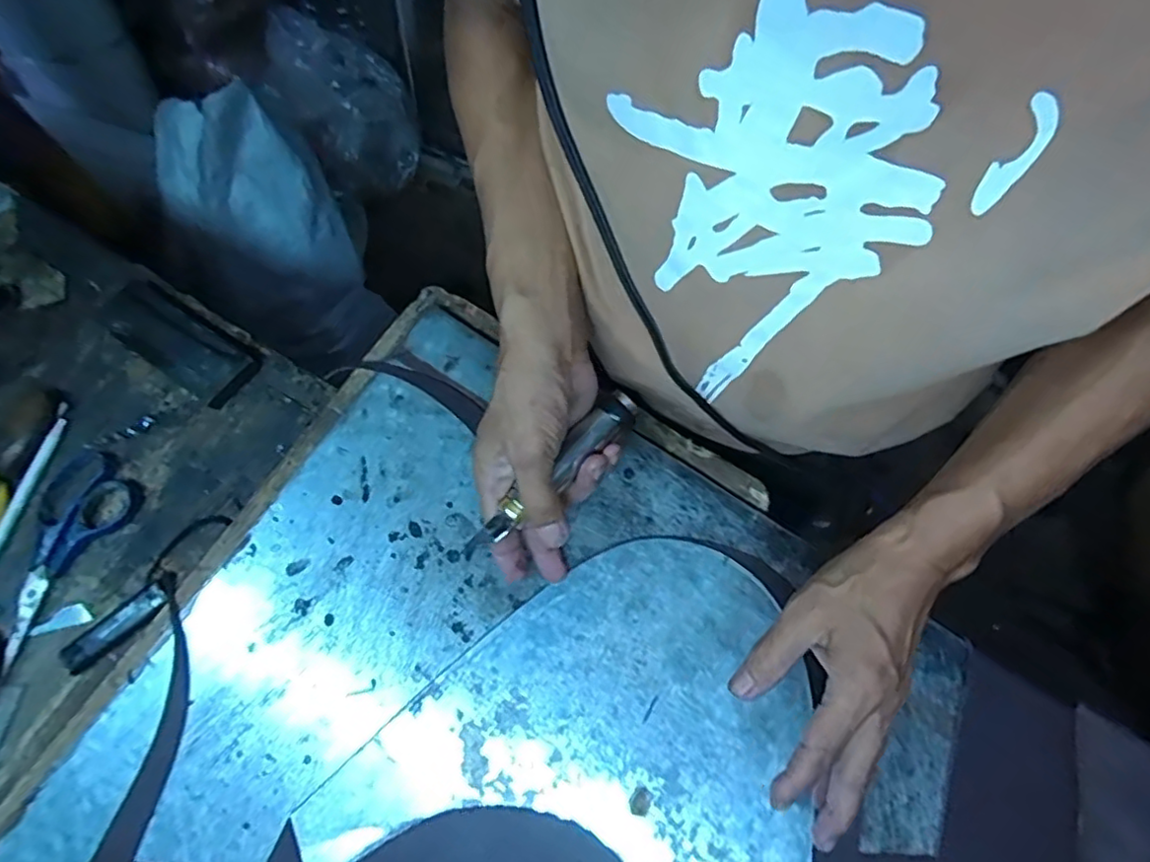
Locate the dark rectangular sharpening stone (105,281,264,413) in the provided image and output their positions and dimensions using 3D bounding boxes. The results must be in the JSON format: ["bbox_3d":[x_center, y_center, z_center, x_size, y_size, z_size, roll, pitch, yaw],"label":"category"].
[{"bbox_3d":[-0.339,-0.080,0.536,0.154,0.022,0.056,32,70,12],"label":"dark rectangular sharpening stone"}]

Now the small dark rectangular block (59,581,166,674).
[{"bbox_3d":[-0.335,0.143,0.461,0.084,0.007,0.024,-38,72,-15],"label":"small dark rectangular block"}]

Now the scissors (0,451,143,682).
[{"bbox_3d":[-0.395,0.093,0.480,0.069,0.011,0.160,23,69,9],"label":"scissors"}]

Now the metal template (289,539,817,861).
[{"bbox_3d":[0.029,0.207,0.401,0.298,0.005,0.276,27,74,12],"label":"metal template"}]

